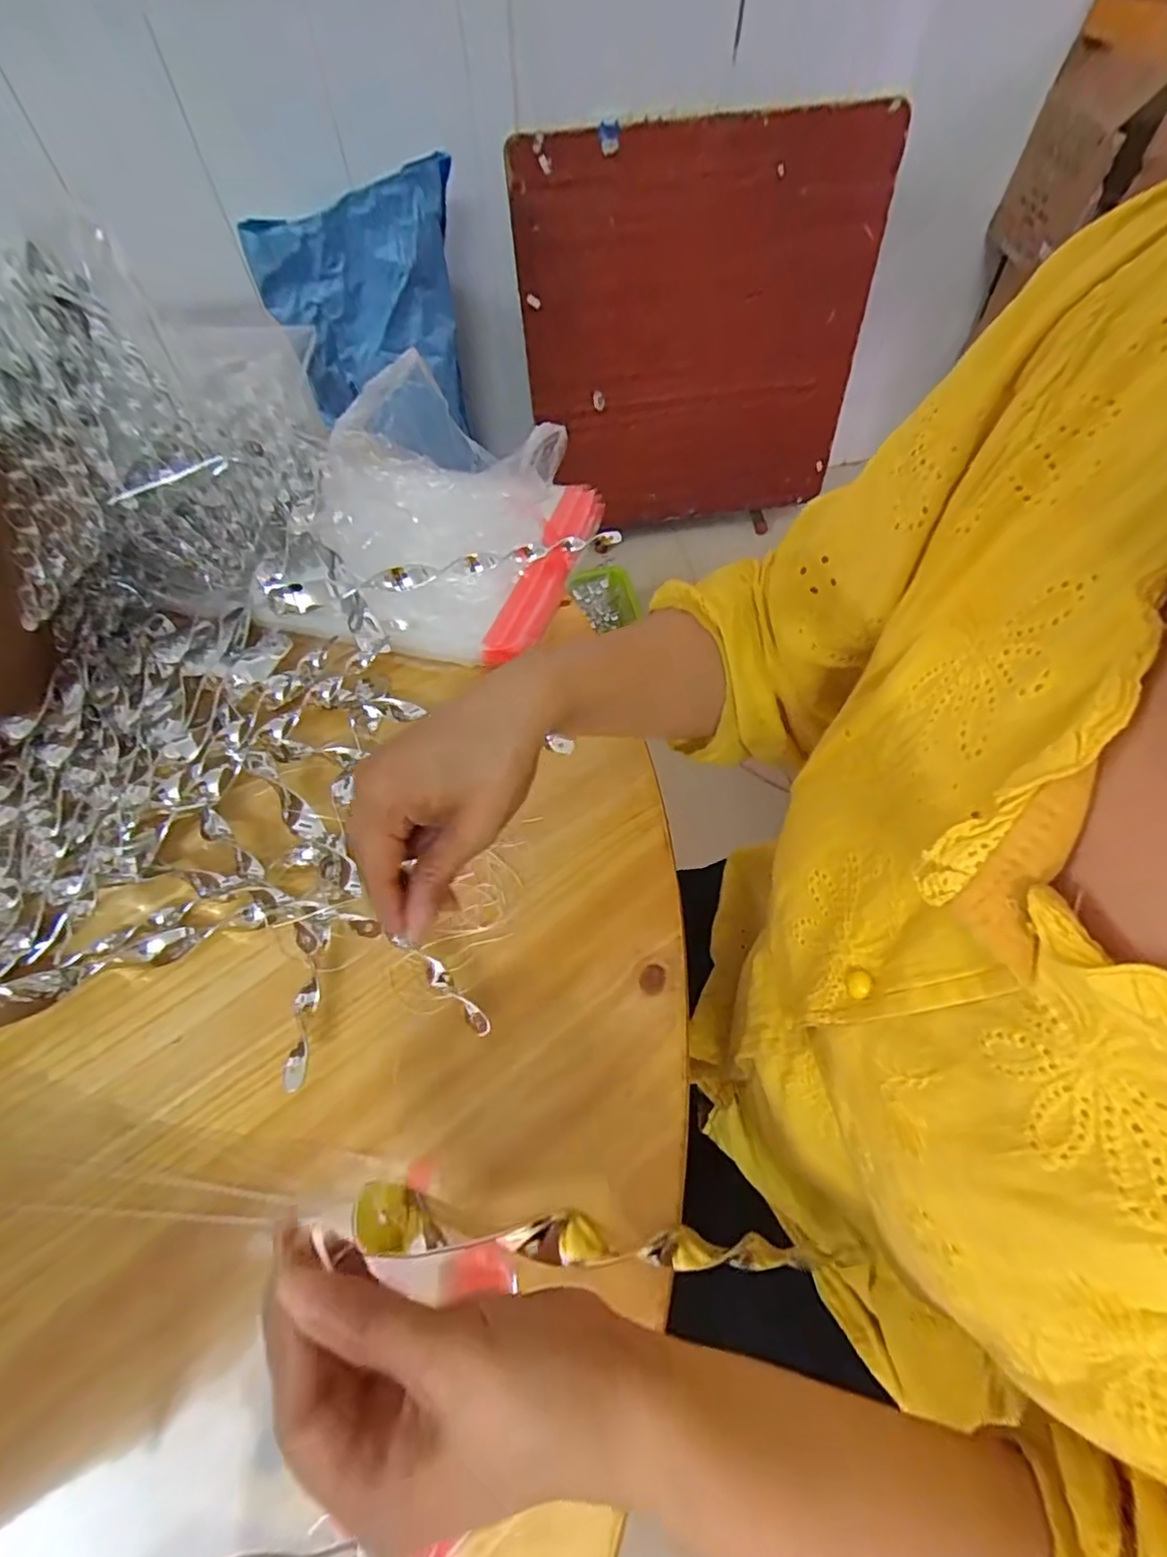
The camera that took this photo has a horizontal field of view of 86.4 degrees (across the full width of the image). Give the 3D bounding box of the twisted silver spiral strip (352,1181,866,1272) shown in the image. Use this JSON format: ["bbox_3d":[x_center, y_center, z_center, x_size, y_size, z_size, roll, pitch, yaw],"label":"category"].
[{"bbox_3d":[0.036,0.211,0.283,0.283,0.016,0.018,26,54,-26],"label":"twisted silver spiral strip"}]

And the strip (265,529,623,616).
[{"bbox_3d":[-0.111,-0.179,0.526,0.300,0.028,0.024,-16,59,-8],"label":"strip"}]

